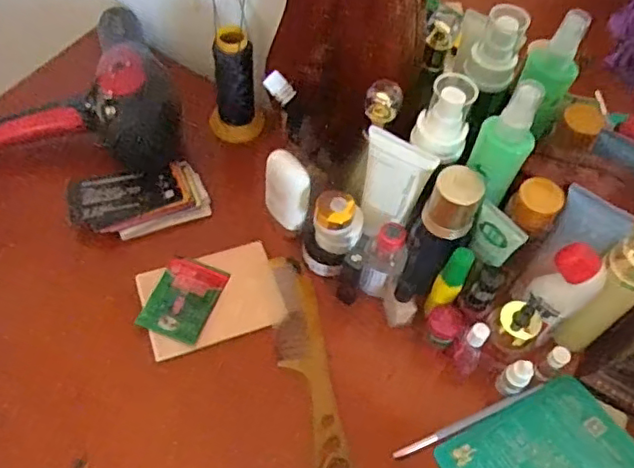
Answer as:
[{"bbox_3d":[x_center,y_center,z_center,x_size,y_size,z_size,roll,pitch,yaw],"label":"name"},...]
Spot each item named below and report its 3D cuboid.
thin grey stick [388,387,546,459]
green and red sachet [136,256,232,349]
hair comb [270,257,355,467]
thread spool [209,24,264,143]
[{"bbox_3d":[0.130,0.158,0.507,0.141,0.013,0.008,-18,61,-15],"label":"thin grey stick"},{"bbox_3d":[-0.122,0.058,0.552,0.058,0.008,0.080,21,59,9],"label":"green and red sachet"},{"bbox_3d":[-0.009,0.117,0.532,0.043,0.007,0.217,-9,59,-10],"label":"hair comb"},{"bbox_3d":[-0.087,-0.161,0.626,0.055,0.122,0.062,-1,58,-4],"label":"thread spool"}]

